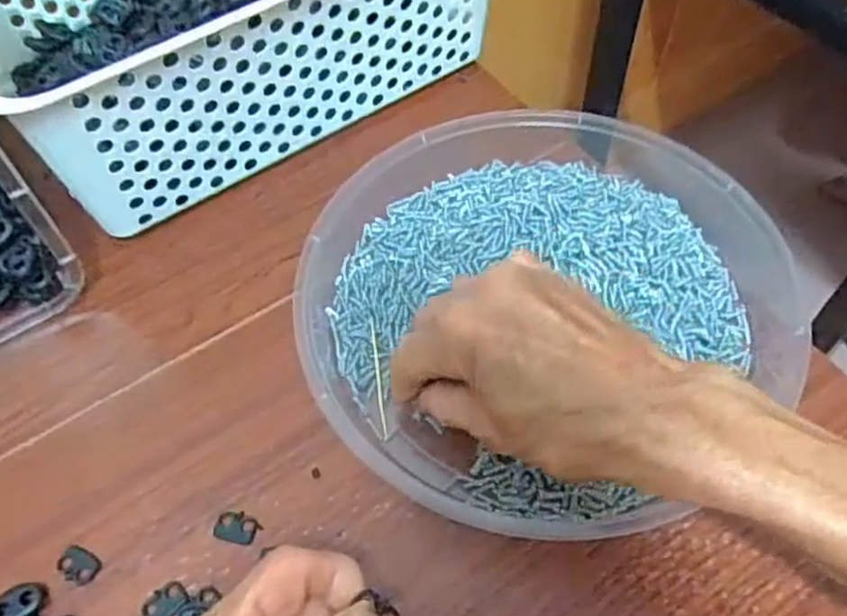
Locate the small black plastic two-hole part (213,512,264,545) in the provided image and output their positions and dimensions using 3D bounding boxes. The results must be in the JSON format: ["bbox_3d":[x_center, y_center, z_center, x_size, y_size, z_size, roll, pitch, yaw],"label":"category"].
[{"bbox_3d":[-0.083,0.099,0.323,0.020,0.005,0.013,12,58,10],"label":"small black plastic two-hole part"}]

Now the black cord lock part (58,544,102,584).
[{"bbox_3d":[-0.153,0.114,0.317,0.019,0.004,0.013,22,60,16],"label":"black cord lock part"}]

